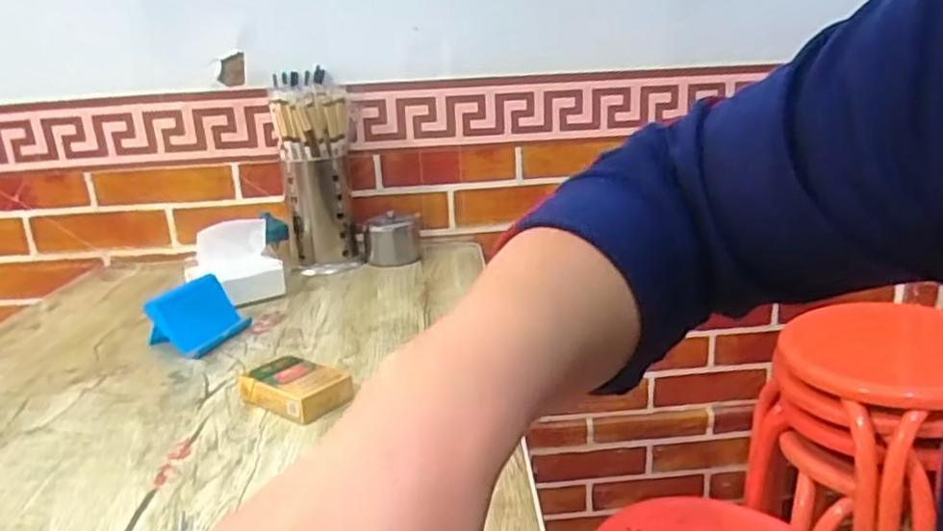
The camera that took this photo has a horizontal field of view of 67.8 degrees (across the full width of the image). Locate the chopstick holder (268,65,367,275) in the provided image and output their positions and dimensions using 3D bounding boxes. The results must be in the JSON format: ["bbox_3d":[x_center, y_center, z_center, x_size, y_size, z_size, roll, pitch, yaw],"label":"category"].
[{"bbox_3d":[-0.221,-0.134,1.017,0.106,0.264,0.134,-6,17,-9],"label":"chopstick holder"}]

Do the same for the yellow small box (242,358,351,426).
[{"bbox_3d":[-0.153,0.105,0.607,0.091,0.031,0.051,9,20,35],"label":"yellow small box"}]

